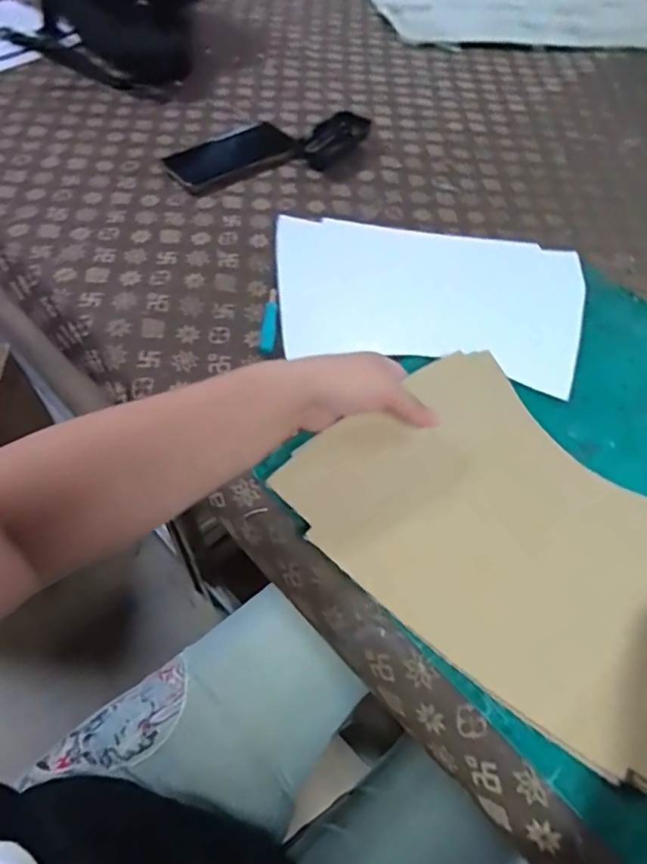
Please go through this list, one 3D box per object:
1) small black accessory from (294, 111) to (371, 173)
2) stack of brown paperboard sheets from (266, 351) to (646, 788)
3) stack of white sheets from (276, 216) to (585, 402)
[{"bbox_3d":[0.012,-0.368,0.710,0.055,0.021,0.113,28,59,14],"label":"small black accessory"},{"bbox_3d":[0.146,0.082,0.420,0.321,0.043,0.208,40,62,20],"label":"stack of brown paperboard sheets"},{"bbox_3d":[0.109,-0.143,0.573,0.311,0.009,0.208,7,56,0],"label":"stack of white sheets"}]

